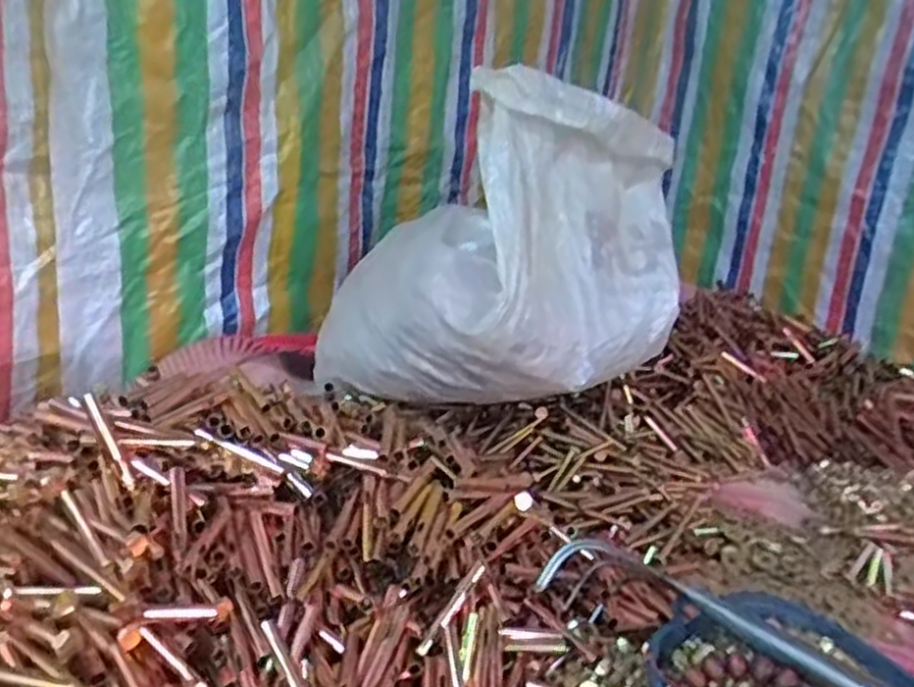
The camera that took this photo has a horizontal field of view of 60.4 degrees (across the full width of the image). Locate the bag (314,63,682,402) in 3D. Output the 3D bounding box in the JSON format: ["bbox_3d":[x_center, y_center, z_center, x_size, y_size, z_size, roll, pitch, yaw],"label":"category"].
[{"bbox_3d":[0.060,-0.116,0.982,0.324,0.379,0.340,-7,24,-37],"label":"bag"}]

